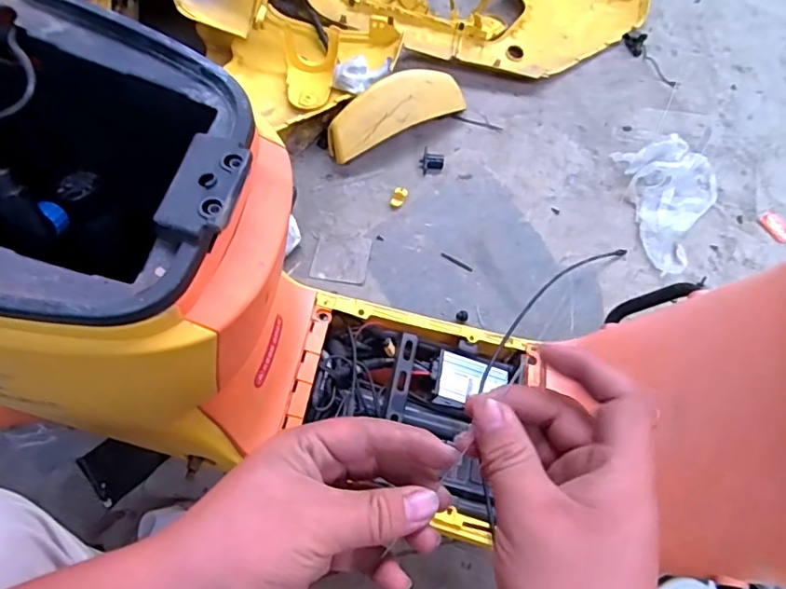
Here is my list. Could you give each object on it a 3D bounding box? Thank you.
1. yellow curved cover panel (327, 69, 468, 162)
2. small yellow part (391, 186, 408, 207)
[{"bbox_3d":[0.007,-0.368,1.114,0.307,0.105,0.090,-32,67,-20],"label":"yellow curved cover panel"},{"bbox_3d":[0.012,-0.188,1.071,0.025,0.020,0.035,19,62,7],"label":"small yellow part"}]

